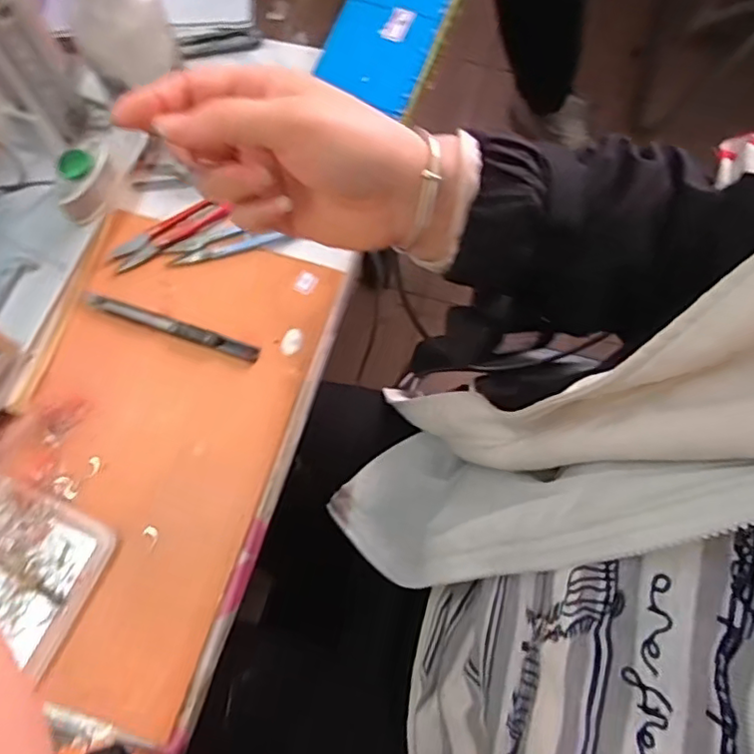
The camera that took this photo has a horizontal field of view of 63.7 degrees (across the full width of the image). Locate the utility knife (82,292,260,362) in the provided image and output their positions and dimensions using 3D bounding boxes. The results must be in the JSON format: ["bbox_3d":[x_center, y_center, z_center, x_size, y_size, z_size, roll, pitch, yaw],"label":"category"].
[{"bbox_3d":[-0.147,-0.037,0.431,0.131,0.006,0.012,18,71,7],"label":"utility knife"}]

